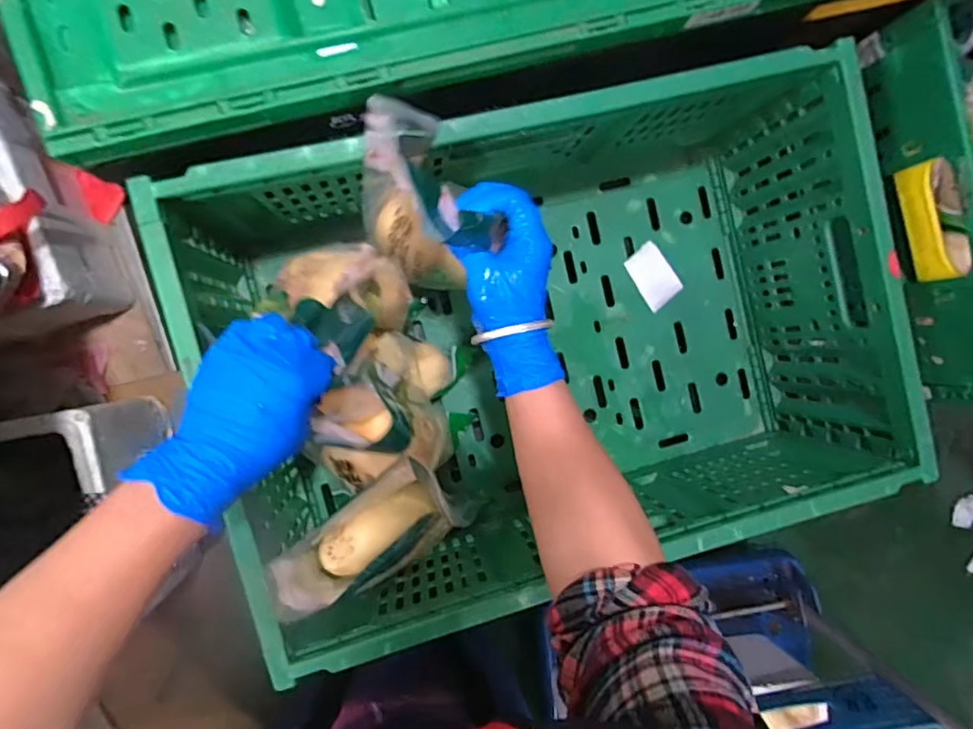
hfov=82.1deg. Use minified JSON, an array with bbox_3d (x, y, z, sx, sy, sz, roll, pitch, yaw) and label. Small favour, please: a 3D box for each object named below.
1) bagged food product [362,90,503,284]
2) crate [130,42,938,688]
[{"bbox_3d":[-0.059,-0.125,0.451,0.070,0.165,0.114,-35,97,-5],"label":"bagged food product"},{"bbox_3d":[0.075,-0.027,0.555,0.626,0.234,0.382,-14,94,-8],"label":"crate"}]

